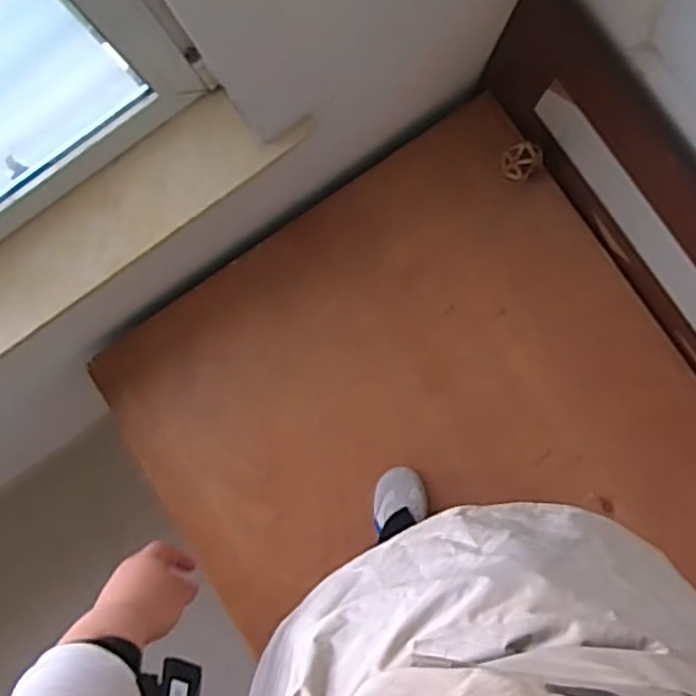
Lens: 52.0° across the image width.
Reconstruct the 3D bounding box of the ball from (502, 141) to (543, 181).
[{"bbox_3d":[0.328,-0.350,1.340,0.069,0.062,0.071,-1,85,7],"label":"ball"}]

